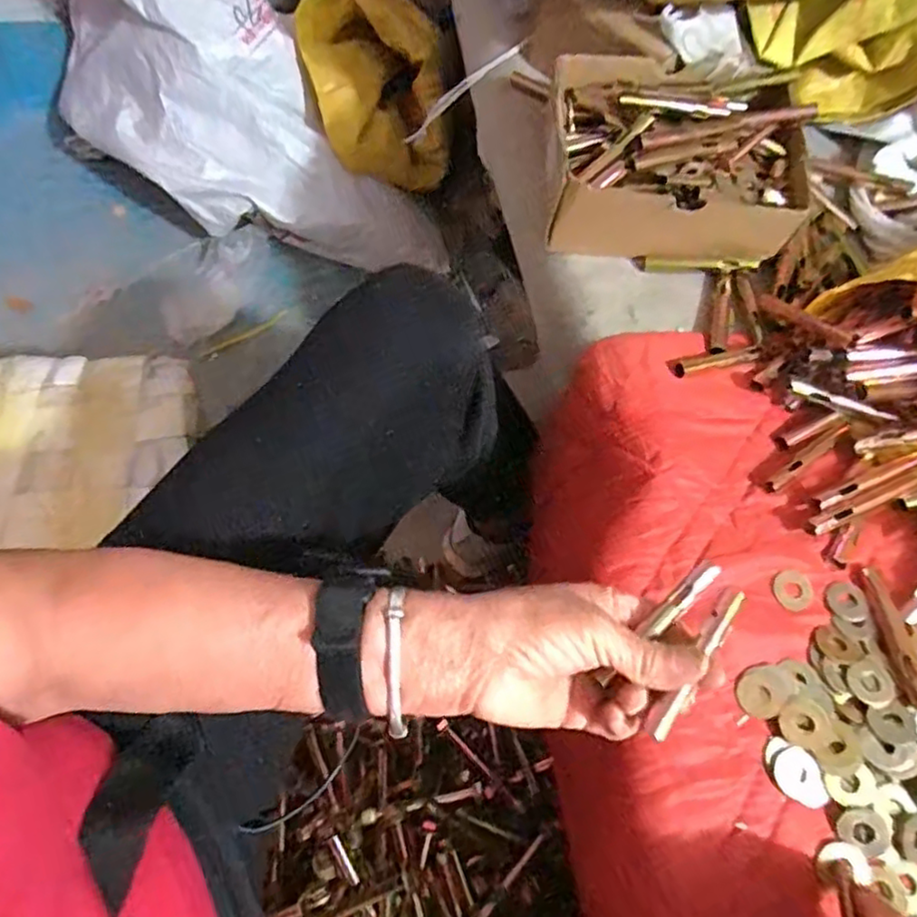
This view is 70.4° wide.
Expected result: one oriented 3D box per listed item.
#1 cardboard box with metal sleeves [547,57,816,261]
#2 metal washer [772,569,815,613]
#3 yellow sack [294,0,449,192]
[{"bbox_3d":[0.168,-0.236,0.508,0.187,0.060,0.149,5,65,-1],"label":"cardboard box with metal sleeves"},{"bbox_3d":[0.204,0.080,0.394,0.025,0.004,0.024,1,65,-3],"label":"metal washer"},{"bbox_3d":[-0.116,-0.518,0.927,0.181,0.150,0.286,-11,96,-2],"label":"yellow sack"}]

